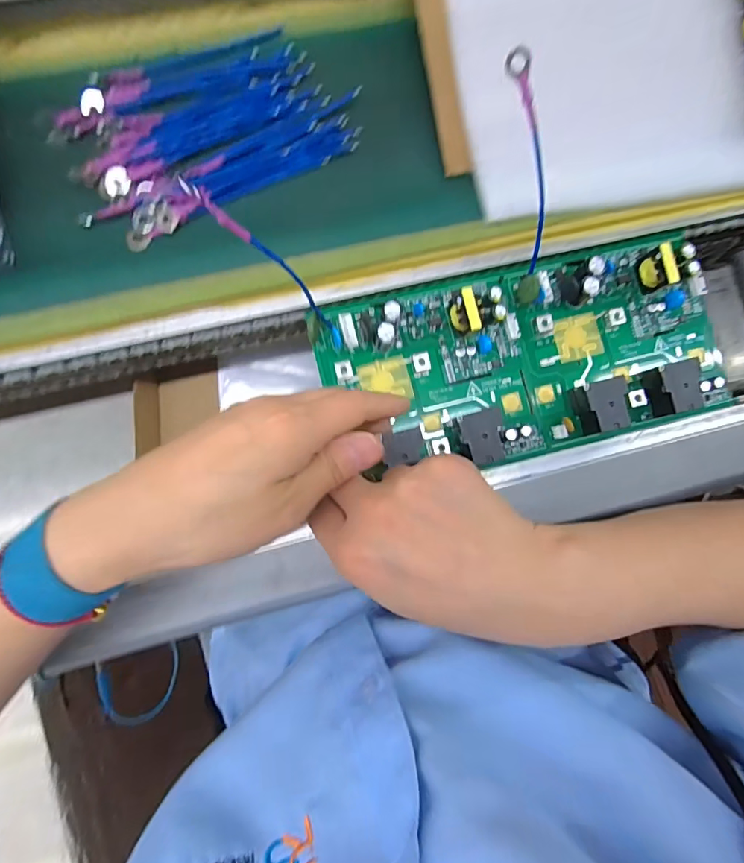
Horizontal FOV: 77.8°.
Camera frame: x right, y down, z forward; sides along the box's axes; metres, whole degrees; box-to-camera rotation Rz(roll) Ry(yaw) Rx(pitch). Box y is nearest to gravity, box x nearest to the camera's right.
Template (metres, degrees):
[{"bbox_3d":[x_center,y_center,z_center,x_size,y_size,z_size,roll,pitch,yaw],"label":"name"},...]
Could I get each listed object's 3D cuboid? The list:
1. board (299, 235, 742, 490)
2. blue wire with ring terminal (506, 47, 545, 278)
[{"bbox_3d":[0.098,-0.051,0.289,0.257,0.027,0.125,-8,87,-5],"label":"board"},{"bbox_3d":[0.087,-0.138,0.251,0.009,0.013,0.114,-27,129,-5],"label":"blue wire with ring terminal"}]

